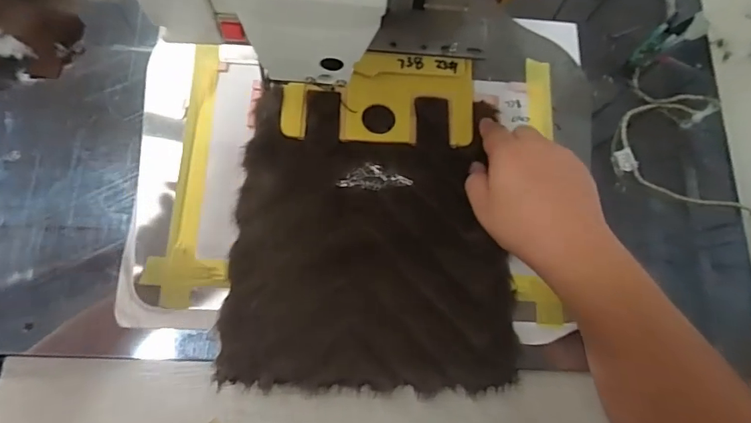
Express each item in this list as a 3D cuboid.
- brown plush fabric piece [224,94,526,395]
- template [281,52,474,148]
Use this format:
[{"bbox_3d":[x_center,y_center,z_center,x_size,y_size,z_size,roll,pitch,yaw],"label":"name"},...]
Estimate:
[{"bbox_3d":[-0.002,0.019,0.406,0.237,0.039,0.258,2,70,1],"label":"brown plush fabric piece"},{"bbox_3d":[0.005,-0.112,0.440,0.183,0.006,0.091,3,80,-5],"label":"template"}]

